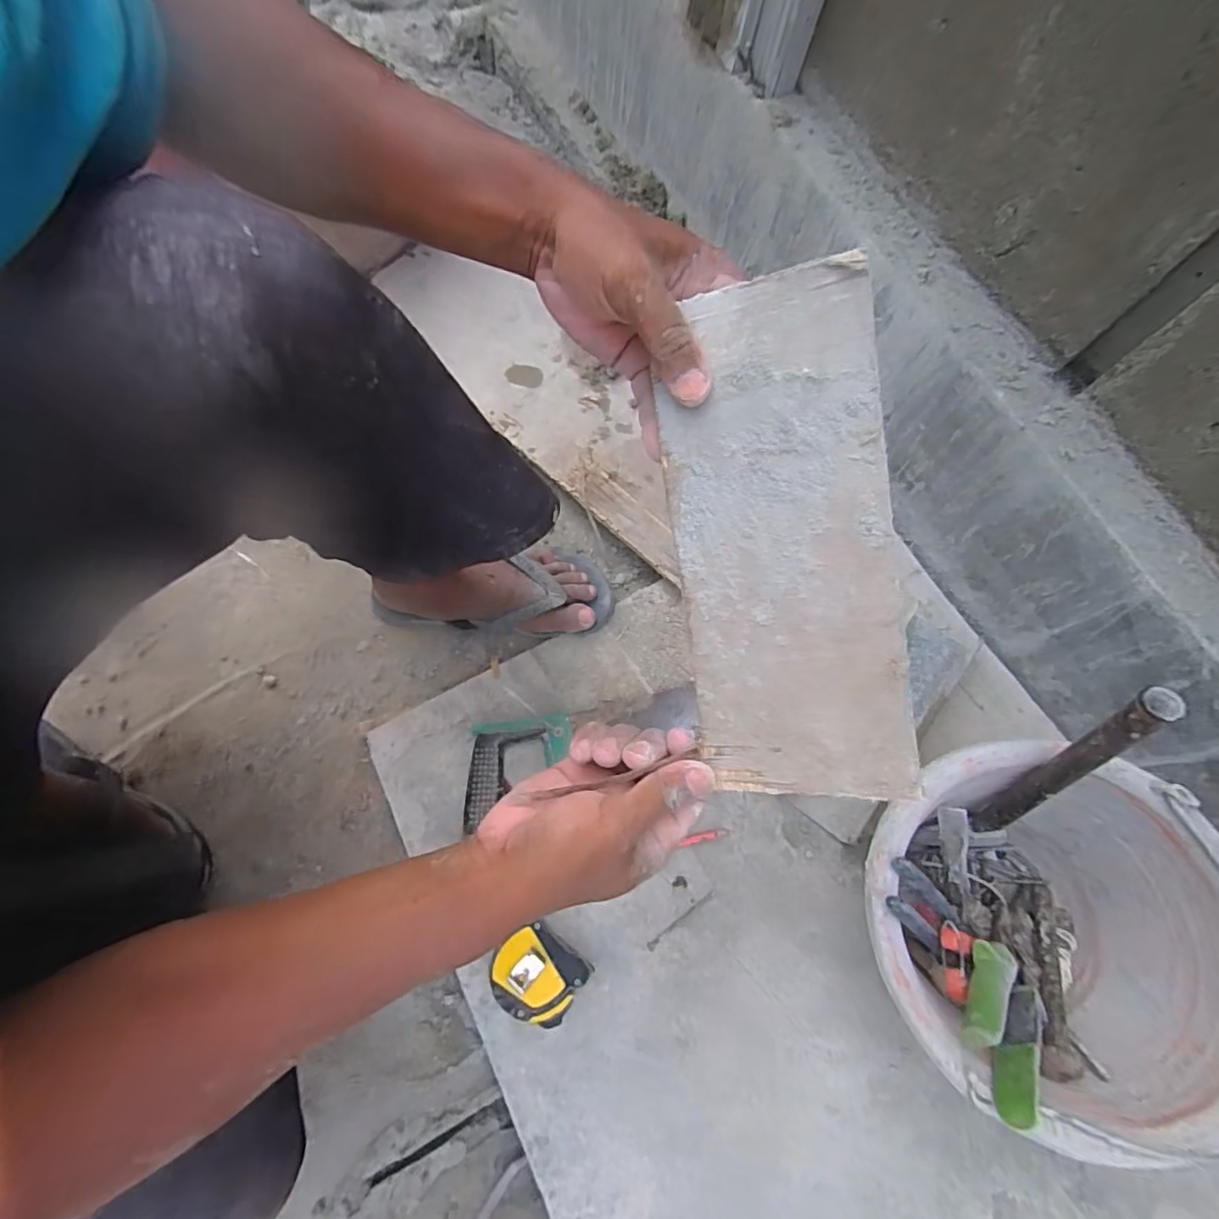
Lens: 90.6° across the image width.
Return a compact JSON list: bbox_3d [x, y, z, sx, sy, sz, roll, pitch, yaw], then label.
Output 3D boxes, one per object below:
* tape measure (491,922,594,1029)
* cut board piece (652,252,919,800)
[{"bbox_3d":[-0.061,0.309,0.512,0.071,0.032,0.065,38,71,8],"label":"tape measure"},{"bbox_3d":[0.079,-0.027,0.279,0.096,0.004,0.232,-5,97,24],"label":"cut board piece"}]

